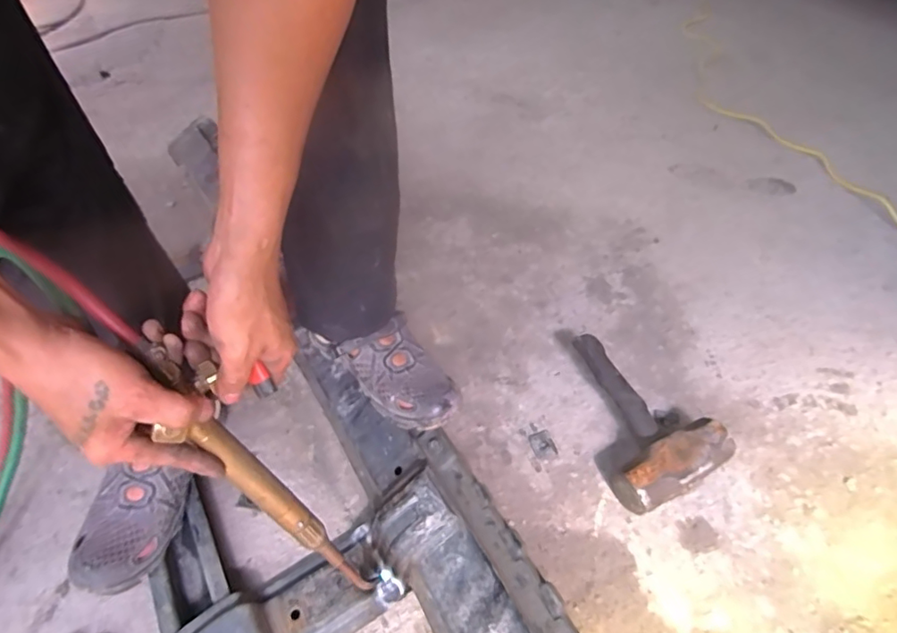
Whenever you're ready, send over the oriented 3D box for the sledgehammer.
[{"bbox_3d":[0.246,0.131,0.724,0.162,0.061,0.250,-21,51,-18],"label":"sledgehammer"}]

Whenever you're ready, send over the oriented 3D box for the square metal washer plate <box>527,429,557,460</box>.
[{"bbox_3d":[0.131,0.178,0.719,0.032,0.008,0.039,-13,49,-12],"label":"square metal washer plate"}]

